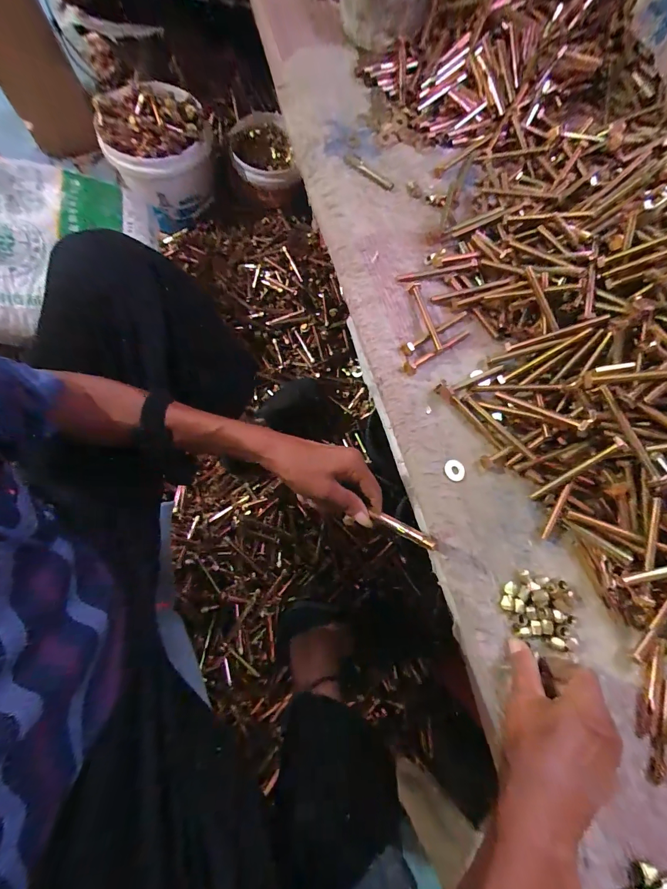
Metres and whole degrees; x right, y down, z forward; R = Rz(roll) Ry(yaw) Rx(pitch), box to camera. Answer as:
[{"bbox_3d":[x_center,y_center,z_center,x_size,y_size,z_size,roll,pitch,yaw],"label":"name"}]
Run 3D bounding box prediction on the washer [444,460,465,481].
[{"bbox_3d":[0.136,0.029,0.411,0.023,0.004,0.024,-8,77,-9],"label":"washer"}]

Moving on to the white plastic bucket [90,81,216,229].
[{"bbox_3d":[-0.428,-0.733,0.939,0.245,0.236,0.237,1,75,-2],"label":"white plastic bucket"}]

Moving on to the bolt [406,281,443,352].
[{"bbox_3d":[0.115,-0.163,0.457,0.016,0.009,0.099,-13,76,-6],"label":"bolt"}]

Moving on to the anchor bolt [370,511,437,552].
[{"bbox_3d":[0.068,0.085,0.363,0.077,0.009,0.014,18,71,45],"label":"anchor bolt"}]

